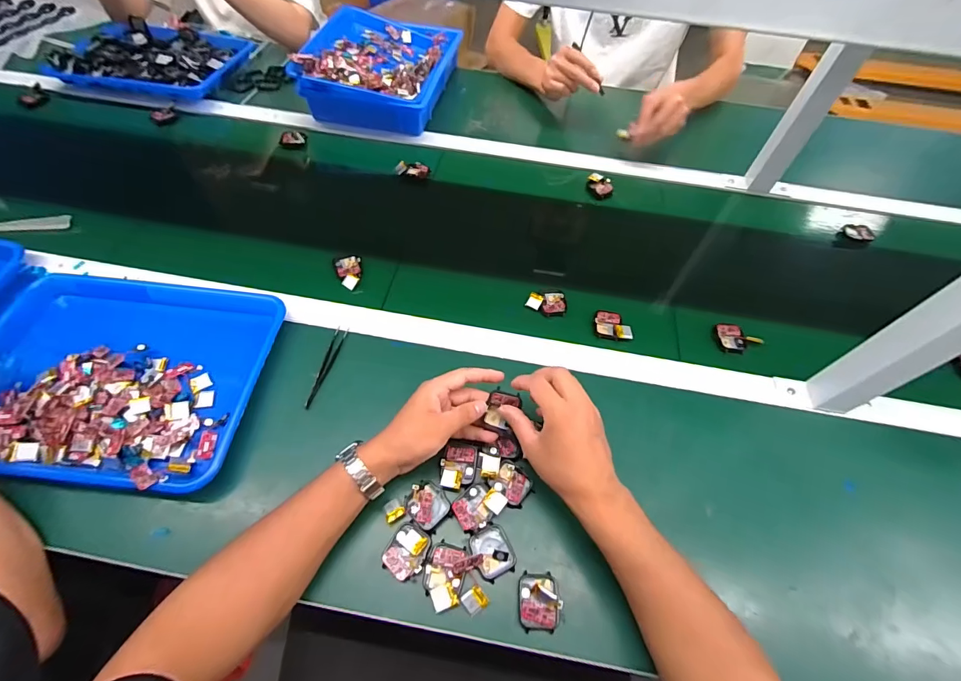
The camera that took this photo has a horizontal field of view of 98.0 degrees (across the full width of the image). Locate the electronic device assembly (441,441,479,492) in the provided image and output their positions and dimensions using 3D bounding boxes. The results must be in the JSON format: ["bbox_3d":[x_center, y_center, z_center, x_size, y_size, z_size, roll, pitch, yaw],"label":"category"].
[{"bbox_3d":[-0.023,0.137,0.458,0.038,0.009,0.050,6,57,1],"label":"electronic device assembly"}]

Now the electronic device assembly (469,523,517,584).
[{"bbox_3d":[0.013,0.209,0.418,0.040,0.011,0.048,-18,60,-14],"label":"electronic device assembly"}]

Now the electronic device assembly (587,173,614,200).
[{"bbox_3d":[0.213,-0.278,0.753,0.037,0.021,0.051,-29,63,-20],"label":"electronic device assembly"}]

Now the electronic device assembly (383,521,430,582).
[{"bbox_3d":[-0.073,0.208,0.413,0.040,0.010,0.047,18,58,8],"label":"electronic device assembly"}]

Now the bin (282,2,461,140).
[{"bbox_3d":[-0.202,-0.571,0.863,0.271,0.080,0.330,8,57,2],"label":"bin"}]

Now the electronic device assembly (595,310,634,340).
[{"bbox_3d":[0.184,-0.022,0.579,0.046,0.011,0.046,4,57,0],"label":"electronic device assembly"}]

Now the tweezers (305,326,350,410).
[{"bbox_3d":[-0.192,0.032,0.524,0.016,0.006,0.115,10,57,3],"label":"tweezers"}]

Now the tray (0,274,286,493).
[{"bbox_3d":[-0.441,0.036,0.499,0.364,0.042,0.261,6,57,1],"label":"tray"}]

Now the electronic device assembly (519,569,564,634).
[{"bbox_3d":[0.057,0.246,0.394,0.038,0.016,0.047,5,57,0],"label":"electronic device assembly"}]

